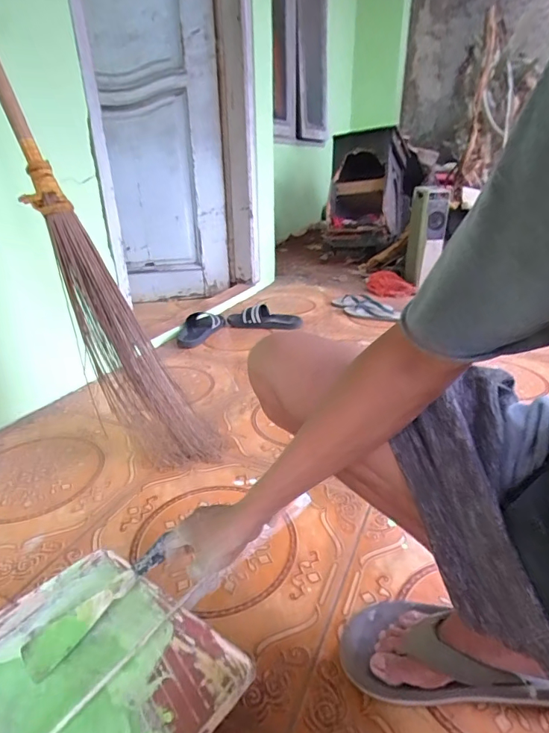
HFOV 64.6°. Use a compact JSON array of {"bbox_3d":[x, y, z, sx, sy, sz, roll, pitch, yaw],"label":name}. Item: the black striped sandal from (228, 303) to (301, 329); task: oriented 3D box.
[{"bbox_3d":[-0.037,-0.175,1.546,0.262,0.060,0.106,3,25,7],"label":"black striped sandal"}]

